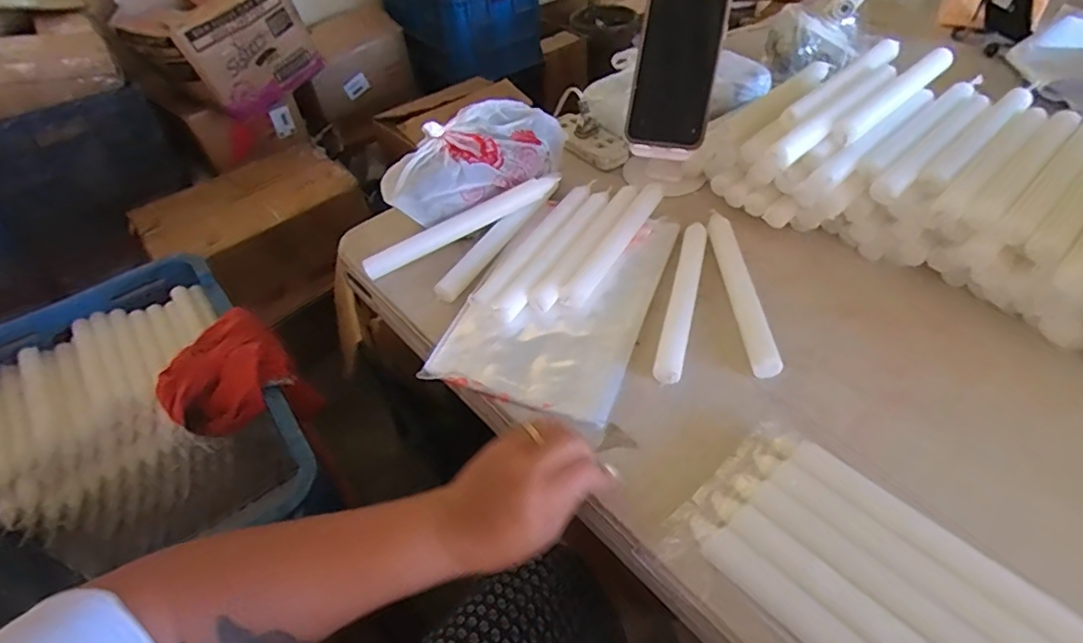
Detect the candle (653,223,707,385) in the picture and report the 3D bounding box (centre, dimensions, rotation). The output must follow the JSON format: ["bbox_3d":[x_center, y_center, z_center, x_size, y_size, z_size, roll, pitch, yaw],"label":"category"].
[{"bbox_3d":[0.126,-0.027,0.508,0.021,0.015,0.195,10,48,15],"label":"candle"}]

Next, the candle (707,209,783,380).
[{"bbox_3d":[0.175,-0.034,0.513,0.024,0.015,0.197,-3,46,3],"label":"candle"}]

